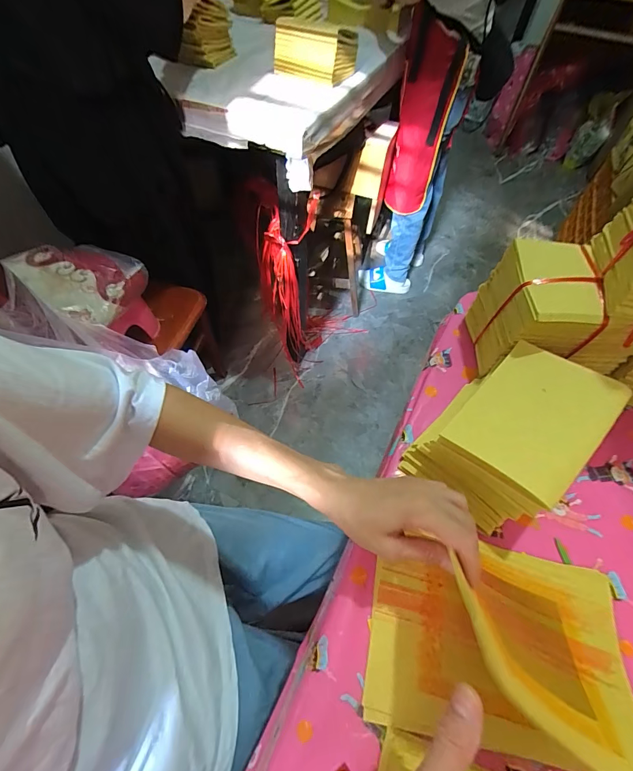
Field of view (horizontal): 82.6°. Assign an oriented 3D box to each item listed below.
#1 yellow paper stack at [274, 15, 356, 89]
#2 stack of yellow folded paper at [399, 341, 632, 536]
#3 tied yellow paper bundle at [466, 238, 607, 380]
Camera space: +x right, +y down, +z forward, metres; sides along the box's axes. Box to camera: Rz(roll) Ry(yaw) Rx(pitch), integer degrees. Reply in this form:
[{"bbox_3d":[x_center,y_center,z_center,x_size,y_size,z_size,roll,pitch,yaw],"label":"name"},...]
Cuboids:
[{"bbox_3d":[-0.005,-0.781,0.850,0.193,0.110,0.103,6,57,1],"label":"yellow paper stack"},{"bbox_3d":[0.211,0.051,0.407,0.133,0.114,0.178,39,64,20],"label":"stack of yellow folded paper"},{"bbox_3d":[0.276,-0.091,0.468,0.089,0.137,0.123,3,57,0],"label":"tied yellow paper bundle"}]

